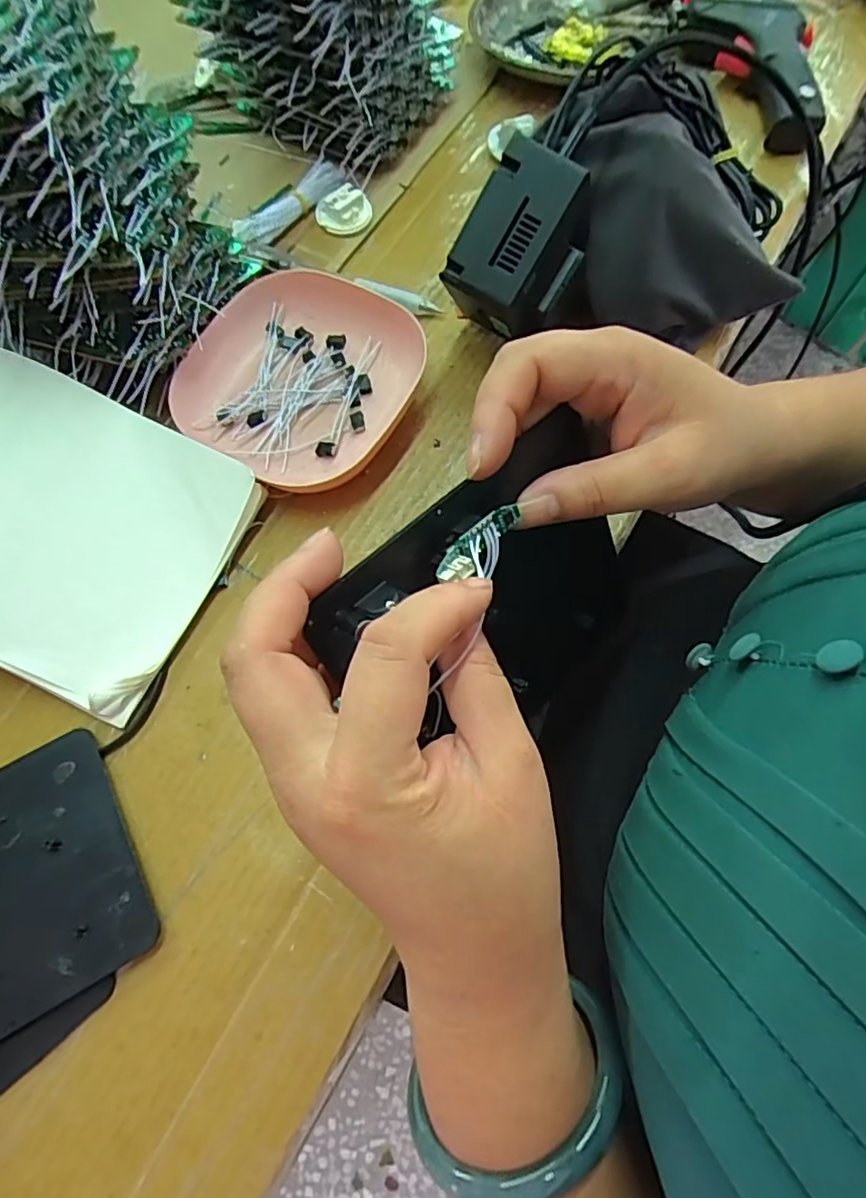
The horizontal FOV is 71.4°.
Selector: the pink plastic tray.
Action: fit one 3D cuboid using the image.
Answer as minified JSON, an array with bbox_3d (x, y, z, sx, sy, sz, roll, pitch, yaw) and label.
[{"bbox_3d":[-0.083,-0.137,0.366,0.126,0.030,0.129,29,73,13],"label":"pink plastic tray"}]

